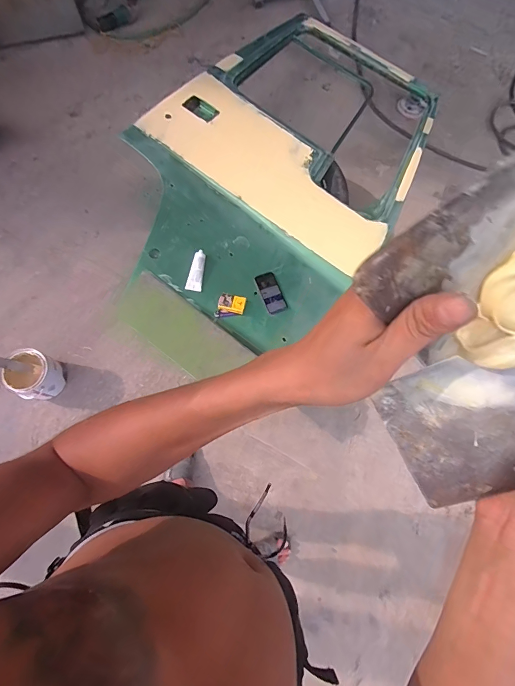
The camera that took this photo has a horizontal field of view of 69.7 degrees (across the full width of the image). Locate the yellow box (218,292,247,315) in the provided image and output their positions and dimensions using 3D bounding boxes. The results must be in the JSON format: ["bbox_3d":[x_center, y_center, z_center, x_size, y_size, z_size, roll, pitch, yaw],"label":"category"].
[{"bbox_3d":[-0.085,-0.132,1.246,0.088,0.027,0.058,12,71,-2],"label":"yellow box"}]

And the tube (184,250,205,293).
[{"bbox_3d":[-0.210,-0.250,1.264,0.052,0.026,0.144,7,71,-4],"label":"tube"}]

